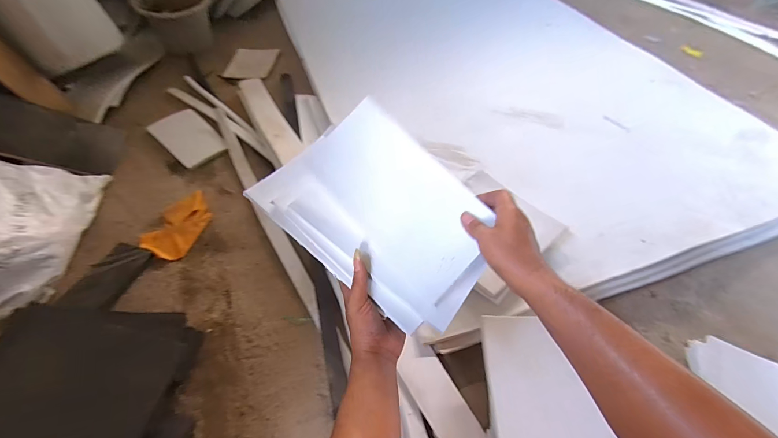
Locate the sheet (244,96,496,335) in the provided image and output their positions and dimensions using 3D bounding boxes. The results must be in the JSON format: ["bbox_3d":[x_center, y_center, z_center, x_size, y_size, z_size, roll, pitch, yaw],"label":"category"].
[{"bbox_3d":[-0.010,-0.008,0.473,0.307,0.016,0.213,42,89,9],"label":"sheet"}]

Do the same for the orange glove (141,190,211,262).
[{"bbox_3d":[-0.561,0.011,0.935,0.130,0.022,0.206,14,58,11],"label":"orange glove"}]

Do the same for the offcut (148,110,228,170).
[{"bbox_3d":[-0.658,-0.272,1.127,0.294,0.015,0.147,38,65,24],"label":"offcut"}]

